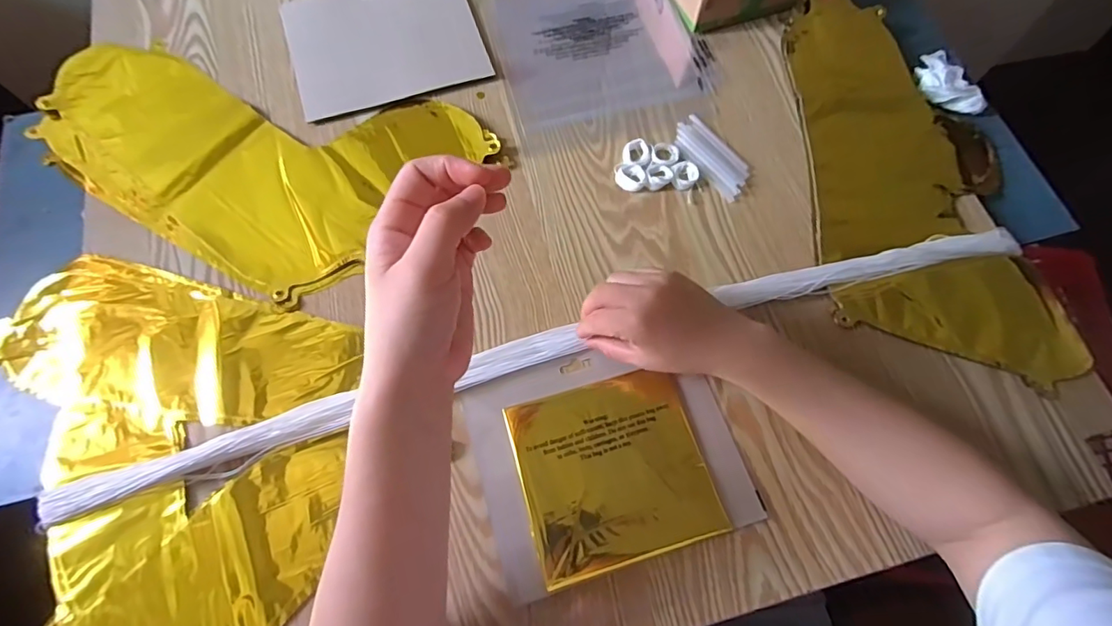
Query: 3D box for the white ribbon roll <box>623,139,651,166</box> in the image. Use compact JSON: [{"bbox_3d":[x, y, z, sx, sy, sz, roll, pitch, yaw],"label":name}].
[{"bbox_3d":[0.076,-0.150,0.489,0.025,0.011,0.028,-6,69,-2],"label":"white ribbon roll"}]

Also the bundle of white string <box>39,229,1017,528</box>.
[{"bbox_3d":[0.012,0.030,0.425,0.800,0.028,0.040,-15,69,-6],"label":"bundle of white string"}]

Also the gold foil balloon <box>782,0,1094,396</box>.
[{"bbox_3d":[0.331,-0.148,0.488,0.191,0.013,0.416,0,69,0],"label":"gold foil balloon"}]

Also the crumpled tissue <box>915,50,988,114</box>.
[{"bbox_3d":[0.398,-0.241,0.529,0.054,0.017,0.084,-13,69,-5],"label":"crumpled tissue"}]

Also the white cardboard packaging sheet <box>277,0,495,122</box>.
[{"bbox_3d":[-0.181,-0.290,0.544,0.192,0.004,0.163,-17,70,-6],"label":"white cardboard packaging sheet"}]

